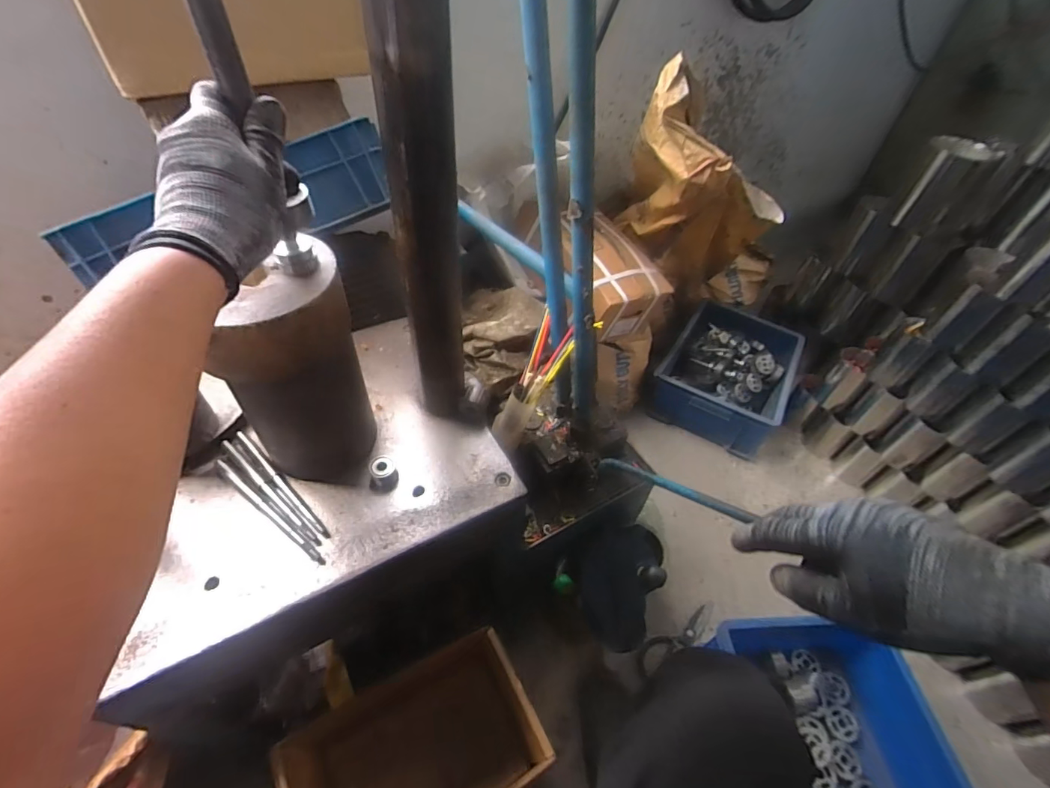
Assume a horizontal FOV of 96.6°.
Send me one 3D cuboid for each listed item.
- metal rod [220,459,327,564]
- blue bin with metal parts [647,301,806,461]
[{"bbox_3d":[-0.291,0.132,0.529,0.185,0.012,0.012,31,52,21],"label":"metal rod"},{"bbox_3d":[0.529,-0.054,1.234,0.304,0.143,0.374,25,51,17],"label":"blue bin with metal parts"}]

